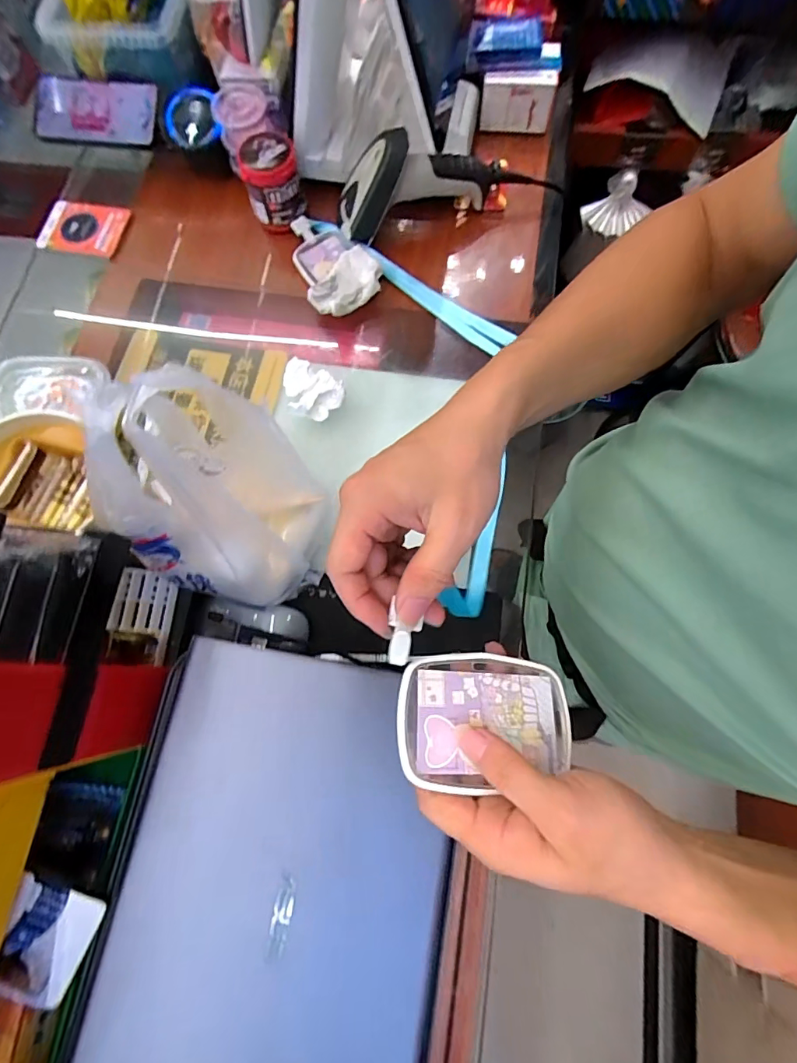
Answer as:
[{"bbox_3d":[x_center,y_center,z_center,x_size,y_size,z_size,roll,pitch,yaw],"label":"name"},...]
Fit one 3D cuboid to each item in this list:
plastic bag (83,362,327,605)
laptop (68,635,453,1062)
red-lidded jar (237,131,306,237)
[{"bbox_3d":[-0.135,-0.028,0.351,0.115,0.190,0.131,21,76,7],"label":"plastic bag"},{"bbox_3d":[-0.083,0.277,0.354,0.239,0.025,0.354,12,74,-11],"label":"laptop"},{"bbox_3d":[-0.151,-0.422,0.576,0.065,0.076,0.065,0,74,2],"label":"red-lidded jar"}]

